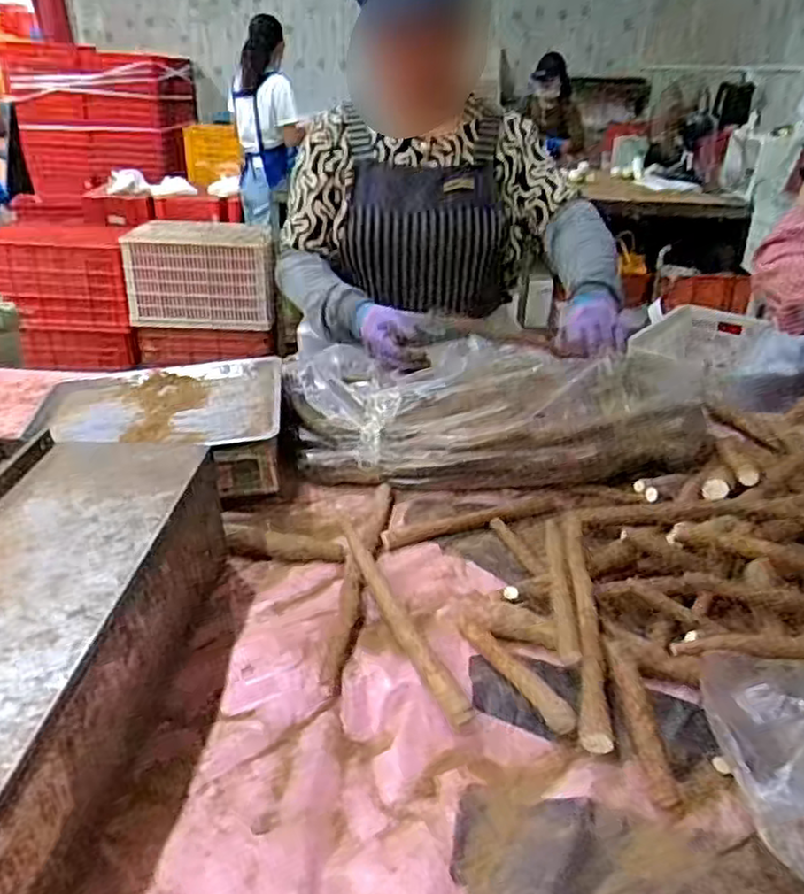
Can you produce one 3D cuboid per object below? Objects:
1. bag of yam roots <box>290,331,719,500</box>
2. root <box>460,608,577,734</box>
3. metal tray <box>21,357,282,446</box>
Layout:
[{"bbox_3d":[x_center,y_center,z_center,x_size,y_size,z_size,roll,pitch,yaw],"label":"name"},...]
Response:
[{"bbox_3d":[0.123,-0.061,0.997,0.568,0.153,0.239,8,29,10],"label":"bag of yam roots"},{"bbox_3d":[0.101,0.208,0.675,0.027,0.027,0.176,-11,31,-23],"label":"root"},{"bbox_3d":[-0.328,-0.055,0.953,0.324,0.027,0.228,-1,29,-7],"label":"metal tray"}]

